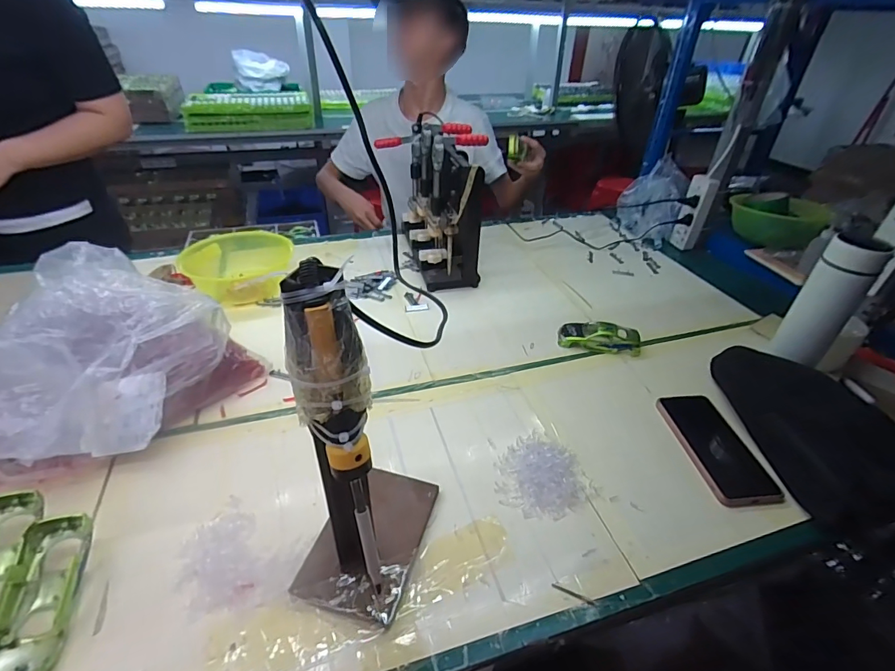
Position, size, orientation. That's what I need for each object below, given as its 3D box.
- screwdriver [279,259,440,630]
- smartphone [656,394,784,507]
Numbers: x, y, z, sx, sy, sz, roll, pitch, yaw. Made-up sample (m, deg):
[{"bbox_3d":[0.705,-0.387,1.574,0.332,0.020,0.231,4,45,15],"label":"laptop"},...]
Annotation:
[{"bbox_3d":[-0.071,0.086,0.362,0.097,0.320,0.146,12,38,13],"label":"screwdriver"},{"bbox_3d":[0.344,0.140,0.569,0.084,0.015,0.168,-4,42,-6],"label":"smartphone"}]

